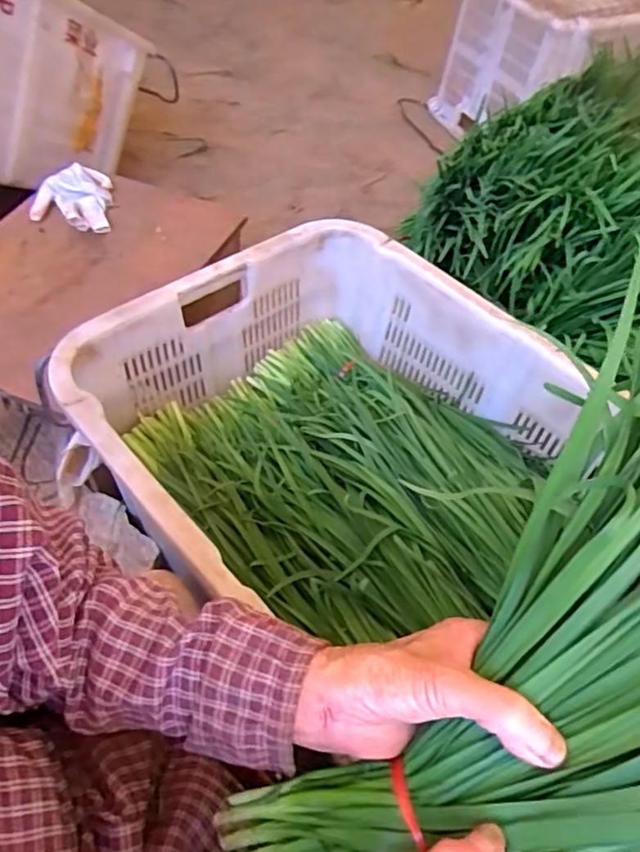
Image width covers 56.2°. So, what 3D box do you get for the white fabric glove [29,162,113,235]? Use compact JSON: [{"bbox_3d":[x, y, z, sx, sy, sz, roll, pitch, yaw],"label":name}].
[{"bbox_3d":[-0.383,-0.351,0.922,0.116,0.040,0.135,-4,53,-8],"label":"white fabric glove"}]

